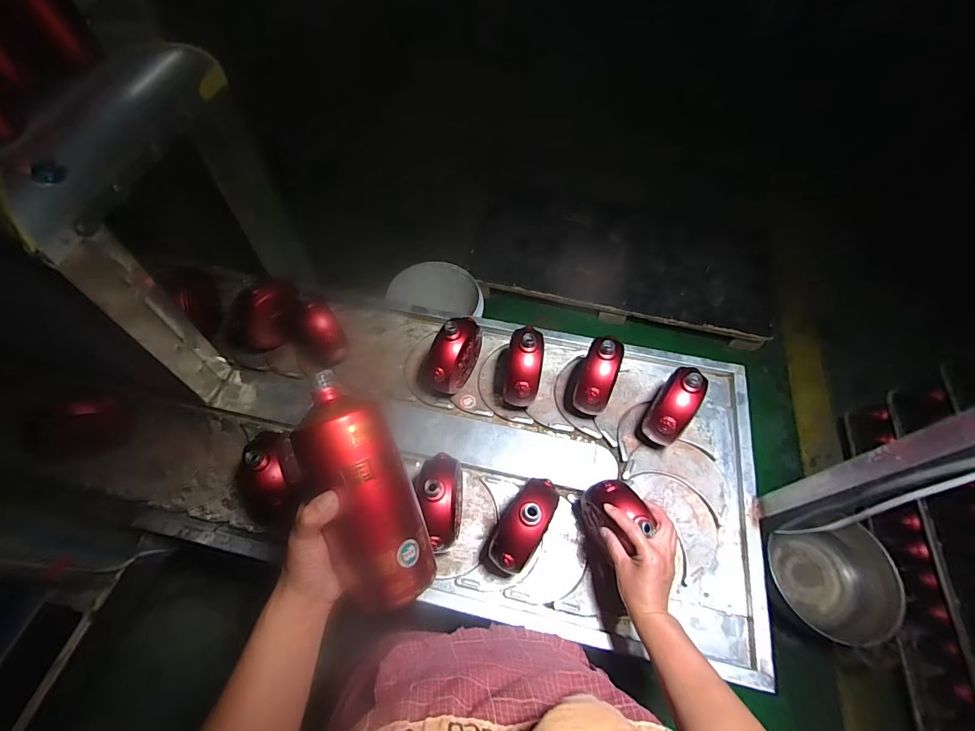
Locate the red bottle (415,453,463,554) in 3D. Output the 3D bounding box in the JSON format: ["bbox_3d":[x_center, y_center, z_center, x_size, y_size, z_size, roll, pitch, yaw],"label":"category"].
[{"bbox_3d":[-0.072,0.210,0.679,0.063,0.153,0.135,2,57,0],"label":"red bottle"}]

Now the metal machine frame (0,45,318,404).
[{"bbox_3d":[-0.512,-0.218,0.767,0.110,0.452,0.432,8,57,4],"label":"metal machine frame"}]

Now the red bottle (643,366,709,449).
[{"bbox_3d":[0.323,0.076,0.774,0.066,0.147,0.110,36,63,20],"label":"red bottle"}]

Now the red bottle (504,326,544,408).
[{"bbox_3d":[0.067,0.003,0.805,0.059,0.158,0.131,7,57,3],"label":"red bottle"}]

